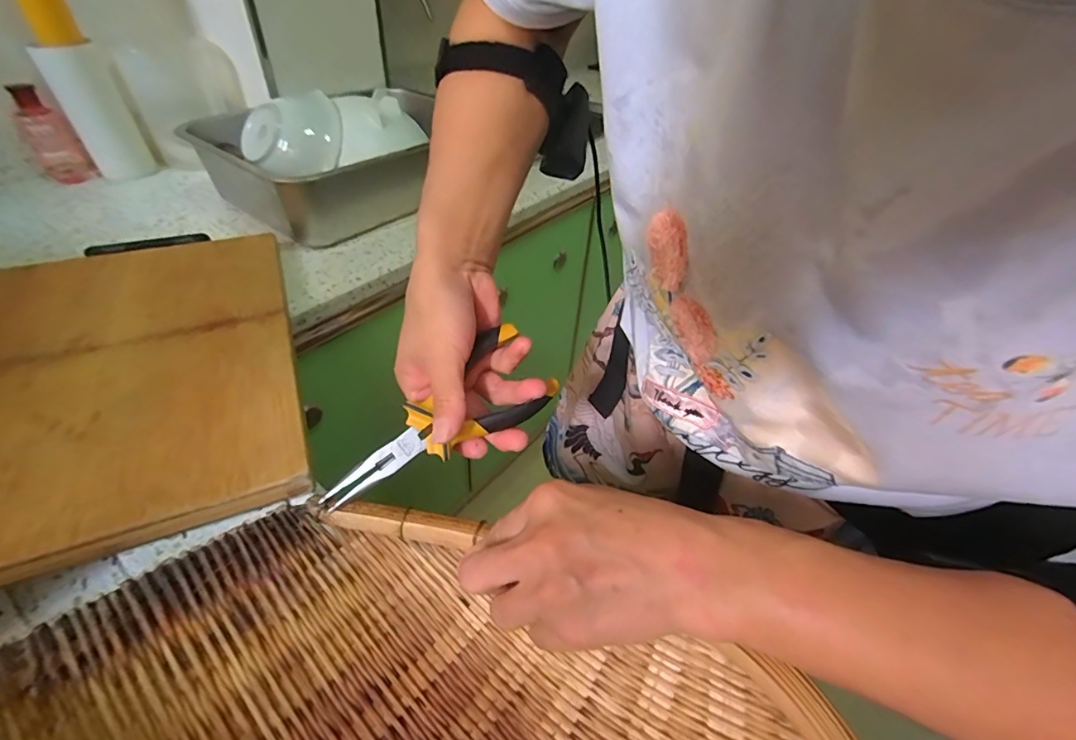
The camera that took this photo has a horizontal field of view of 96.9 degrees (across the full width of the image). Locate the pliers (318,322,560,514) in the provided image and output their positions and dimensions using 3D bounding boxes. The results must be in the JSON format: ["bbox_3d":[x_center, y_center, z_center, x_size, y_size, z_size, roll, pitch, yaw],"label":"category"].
[{"bbox_3d":[-0.065,0.034,0.304,0.154,0.018,0.060,-34,87,-14],"label":"pliers"}]

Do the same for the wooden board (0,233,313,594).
[{"bbox_3d":[-0.369,-0.010,0.416,0.275,0.018,0.381,-15,44,-22],"label":"wooden board"}]

